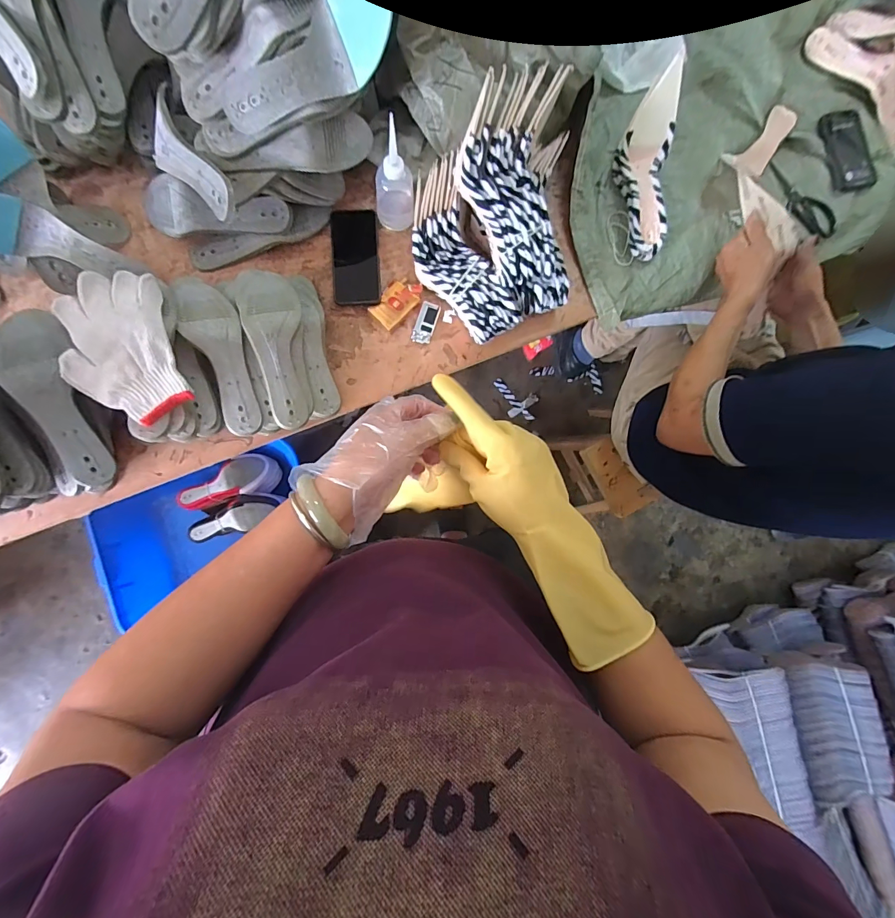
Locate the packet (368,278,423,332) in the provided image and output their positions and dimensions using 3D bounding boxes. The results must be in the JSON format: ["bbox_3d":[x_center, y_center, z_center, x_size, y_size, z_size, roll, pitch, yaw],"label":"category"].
[{"bbox_3d":[-0.087,-0.266,0.681,0.056,0.021,0.092,43,85,-1],"label":"packet"}]

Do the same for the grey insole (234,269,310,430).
[{"bbox_3d":[-0.252,-0.174,0.597,0.087,0.066,0.248,-15,89,-5],"label":"grey insole"}]

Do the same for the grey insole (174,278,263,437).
[{"bbox_3d":[-0.329,-0.155,0.597,0.075,0.058,0.239,-16,104,-5],"label":"grey insole"}]

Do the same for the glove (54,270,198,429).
[{"bbox_3d":[-0.436,-0.147,0.532,0.134,0.029,0.194,-14,89,-5],"label":"glove"}]

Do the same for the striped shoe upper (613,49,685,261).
[{"bbox_3d":[0.347,-0.486,0.660,0.092,0.131,0.252,-3,88,-4],"label":"striped shoe upper"}]

